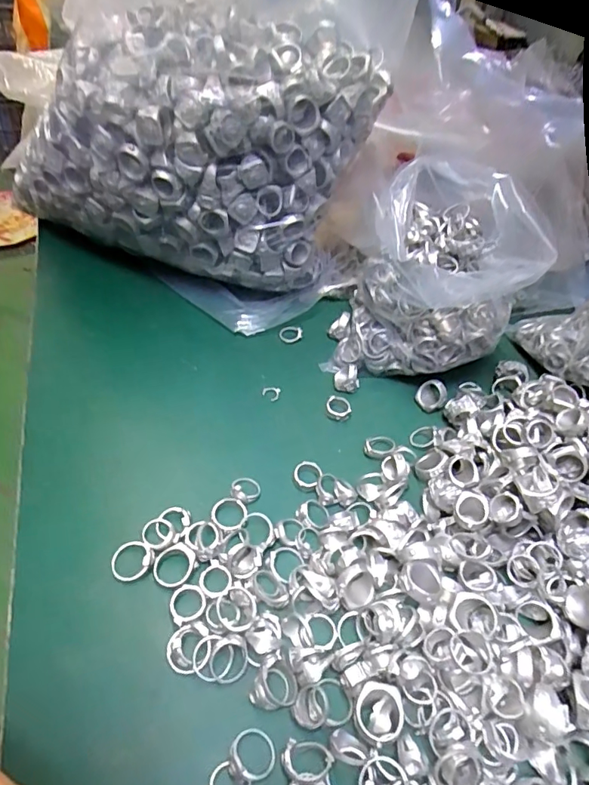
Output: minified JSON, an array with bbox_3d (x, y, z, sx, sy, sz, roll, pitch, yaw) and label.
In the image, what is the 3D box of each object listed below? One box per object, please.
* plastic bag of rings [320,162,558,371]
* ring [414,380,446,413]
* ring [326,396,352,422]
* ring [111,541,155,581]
[{"bbox_3d":[0.124,-0.107,0.444,0.150,0.141,0.131,9,46,2],"label":"plastic bag of rings"},{"bbox_3d":[0.123,0.003,0.448,0.008,0.029,0.026,11,44,-60],"label":"ring"},{"bbox_3d":[0.038,0.014,0.430,0.022,0.009,0.022,2,48,-2],"label":"ring"},{"bbox_3d":[-0.104,0.107,0.317,0.026,0.005,0.025,-4,52,5],"label":"ring"}]

